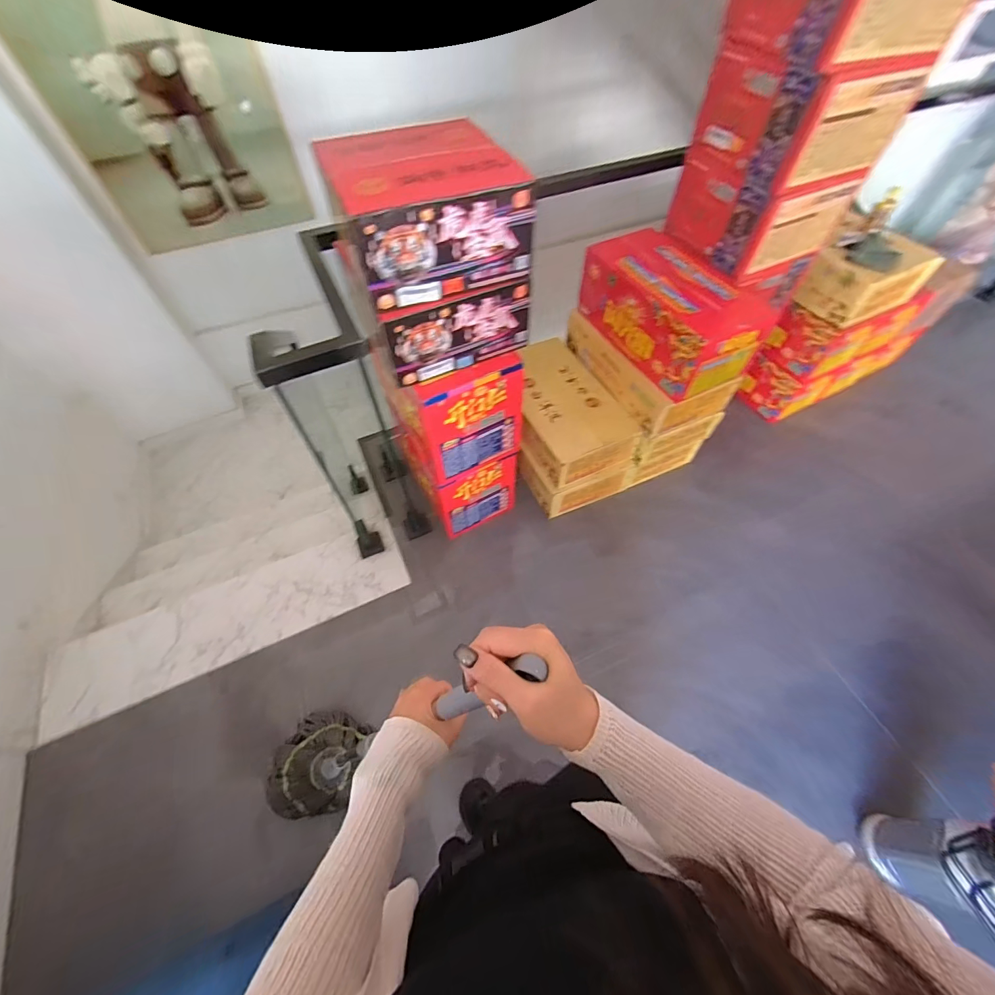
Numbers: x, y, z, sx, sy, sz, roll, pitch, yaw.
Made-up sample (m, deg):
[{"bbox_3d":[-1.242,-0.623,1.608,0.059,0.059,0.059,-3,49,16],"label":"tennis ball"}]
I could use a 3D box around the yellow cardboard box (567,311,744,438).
[{"bbox_3d":[0.577,-0.538,1.638,0.377,0.177,0.596,-20,60,-12],"label":"yellow cardboard box"}]

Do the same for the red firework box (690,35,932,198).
[{"bbox_3d":[0.826,-1.050,1.148,0.381,0.251,0.347,-16,59,-9],"label":"red firework box"}]

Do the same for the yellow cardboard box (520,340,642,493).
[{"bbox_3d":[0.245,-0.349,1.695,0.356,0.187,0.598,-22,60,-13],"label":"yellow cardboard box"}]

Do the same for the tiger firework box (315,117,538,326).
[{"bbox_3d":[-0.157,-0.632,0.927,0.364,0.205,0.332,-21,60,-12],"label":"tiger firework box"}]

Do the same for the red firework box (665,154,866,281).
[{"bbox_3d":[0.848,-0.954,1.380,0.364,0.254,0.406,-29,62,-17],"label":"red firework box"}]

